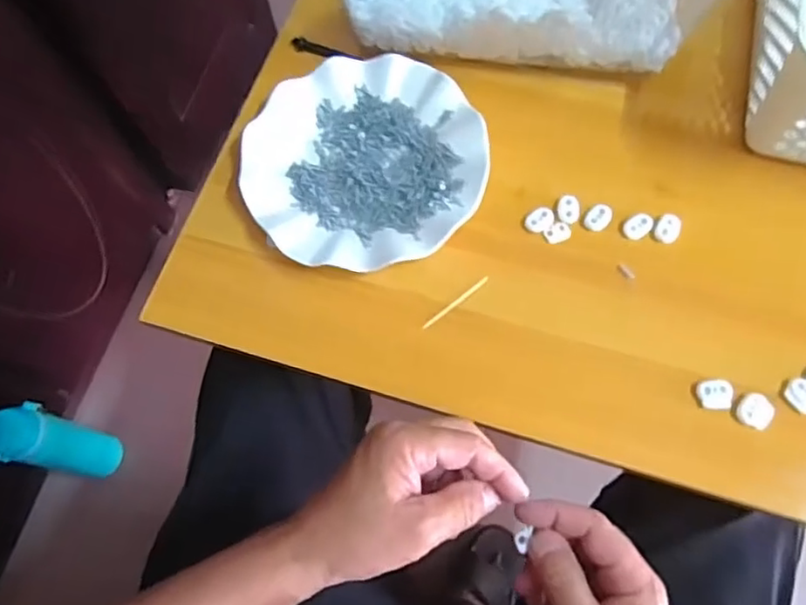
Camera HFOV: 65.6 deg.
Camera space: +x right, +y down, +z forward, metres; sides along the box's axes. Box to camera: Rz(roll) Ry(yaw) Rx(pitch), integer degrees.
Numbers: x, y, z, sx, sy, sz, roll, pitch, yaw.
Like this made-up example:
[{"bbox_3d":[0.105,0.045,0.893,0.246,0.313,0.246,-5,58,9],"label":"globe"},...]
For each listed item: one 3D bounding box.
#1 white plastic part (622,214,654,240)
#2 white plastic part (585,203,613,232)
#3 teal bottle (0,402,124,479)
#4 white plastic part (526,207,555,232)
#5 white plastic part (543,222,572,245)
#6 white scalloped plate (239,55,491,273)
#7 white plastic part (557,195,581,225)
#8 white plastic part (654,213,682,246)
[{"bbox_3d":[0.174,-0.057,0.463,0.025,0.004,0.017,-38,72,-12],"label":"white plastic part"},{"bbox_3d":[0.146,-0.064,0.466,0.017,0.004,0.024,34,73,14],"label":"white plastic part"},{"bbox_3d":[-0.444,0.184,0.811,0.058,0.211,0.069,9,69,6],"label":"teal bottle"},{"bbox_3d":[0.103,-0.062,0.468,0.023,0.004,0.017,-38,72,-12],"label":"white plastic part"},{"bbox_3d":[0.116,-0.052,0.467,0.019,0.004,0.014,-27,70,-8],"label":"white plastic part"},{"bbox_3d":[-0.029,-0.109,0.481,0.178,0.022,0.176,-1,68,2],"label":"white scalloped plate"},{"bbox_3d":[0.125,-0.071,0.470,0.016,0.004,0.023,11,69,7],"label":"white plastic part"},{"bbox_3d":[0.196,-0.055,0.462,0.018,0.006,0.022,30,72,13],"label":"white plastic part"}]

